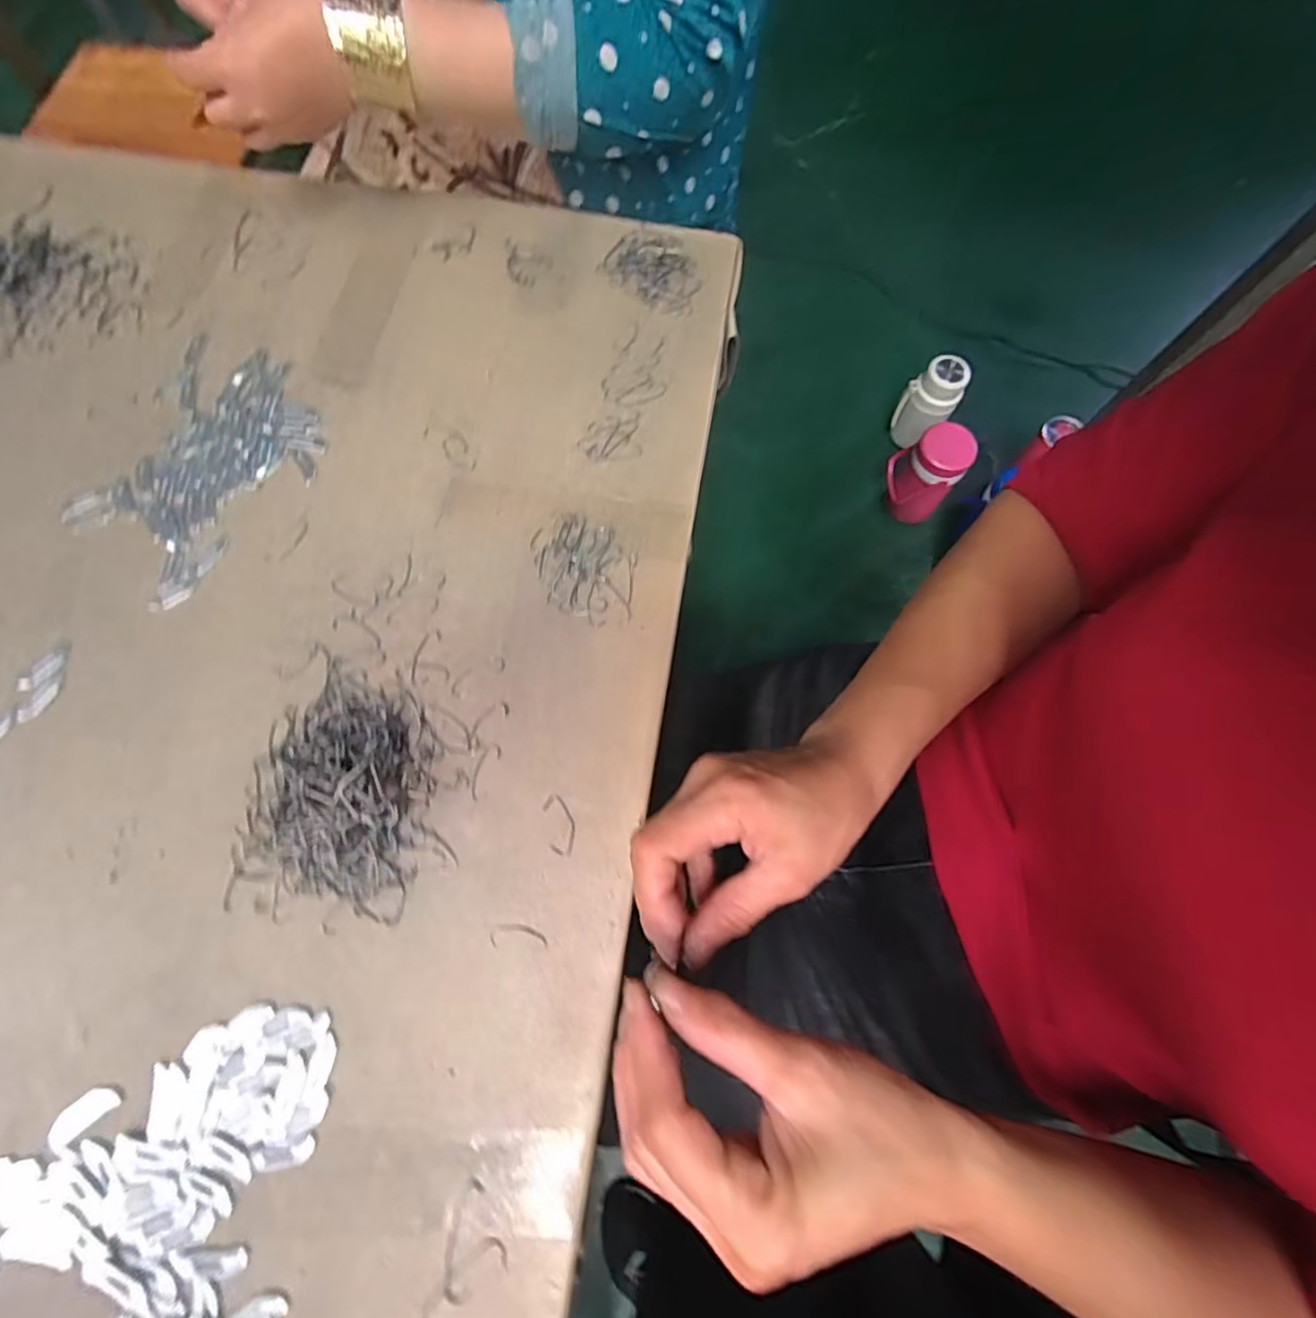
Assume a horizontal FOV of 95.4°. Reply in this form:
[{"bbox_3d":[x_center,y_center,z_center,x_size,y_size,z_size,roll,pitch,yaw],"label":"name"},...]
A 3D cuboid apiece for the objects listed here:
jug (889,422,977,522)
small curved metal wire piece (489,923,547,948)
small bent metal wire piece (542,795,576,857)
[{"bbox_3d":[0.545,-0.380,1.245,0.130,0.205,0.121,1,73,-2],"label":"jug"},{"bbox_3d":[-0.082,0.162,0.352,0.033,0.004,0.013,-2,72,-1],"label":"small curved metal wire piece"},{"bbox_3d":[-0.060,0.103,0.371,0.017,0.004,0.038,-14,72,-5],"label":"small bent metal wire piece"}]

